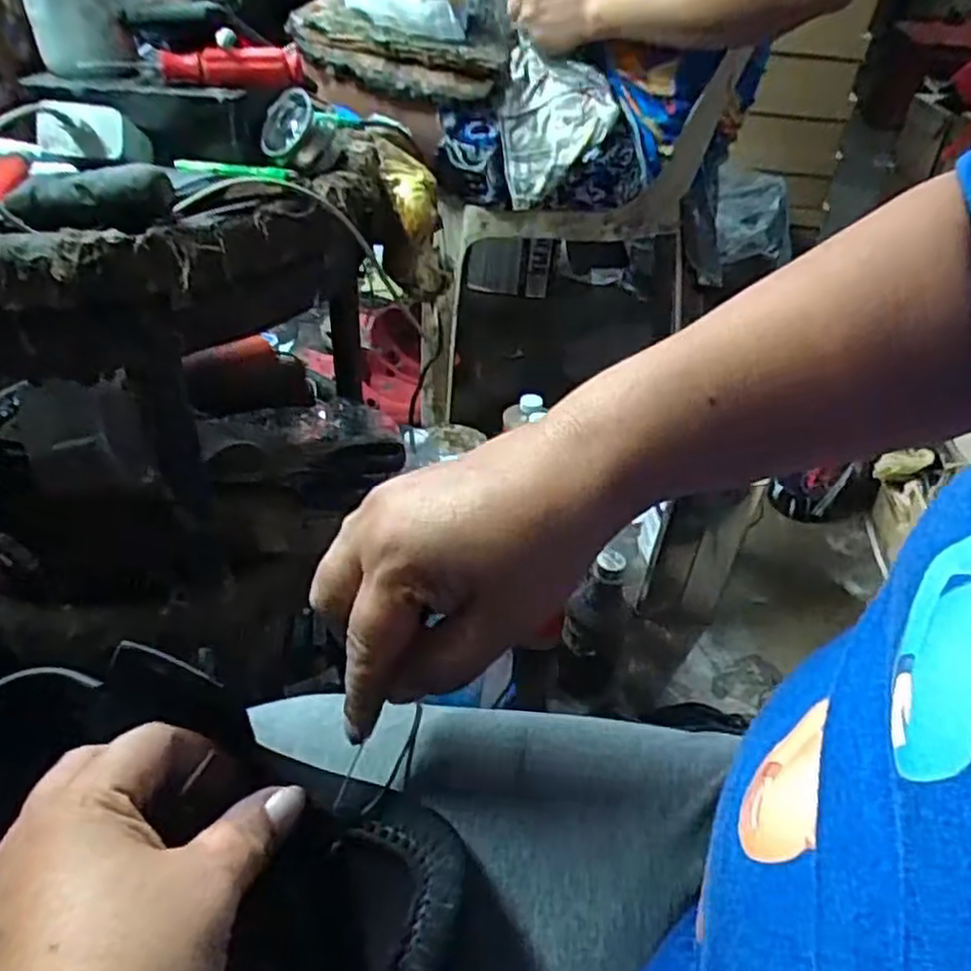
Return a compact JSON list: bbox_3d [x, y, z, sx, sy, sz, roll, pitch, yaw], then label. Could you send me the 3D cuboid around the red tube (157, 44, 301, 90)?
[{"bbox_3d":[-0.169,-0.278,0.504,0.090,0.023,0.019,-1,40,-6],"label":"red tube"}]

